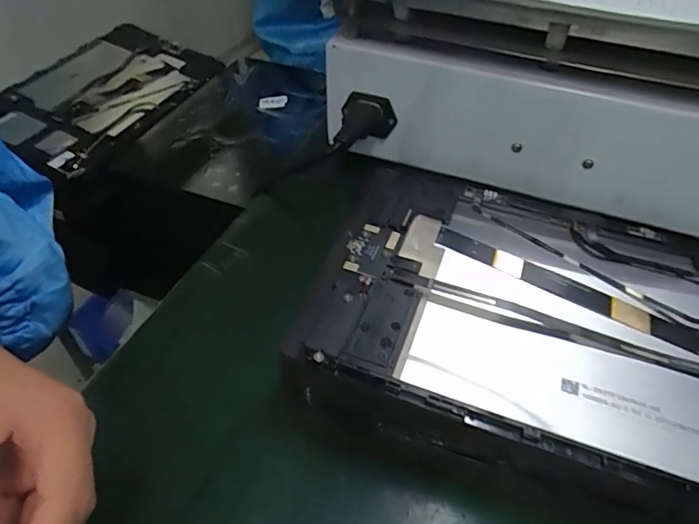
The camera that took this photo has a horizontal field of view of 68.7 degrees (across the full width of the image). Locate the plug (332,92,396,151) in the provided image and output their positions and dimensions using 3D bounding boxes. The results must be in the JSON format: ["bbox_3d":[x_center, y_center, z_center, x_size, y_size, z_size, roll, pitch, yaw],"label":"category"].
[{"bbox_3d":[0.012,-0.100,0.379,0.043,0.044,0.018,17,49,11],"label":"plug"}]

